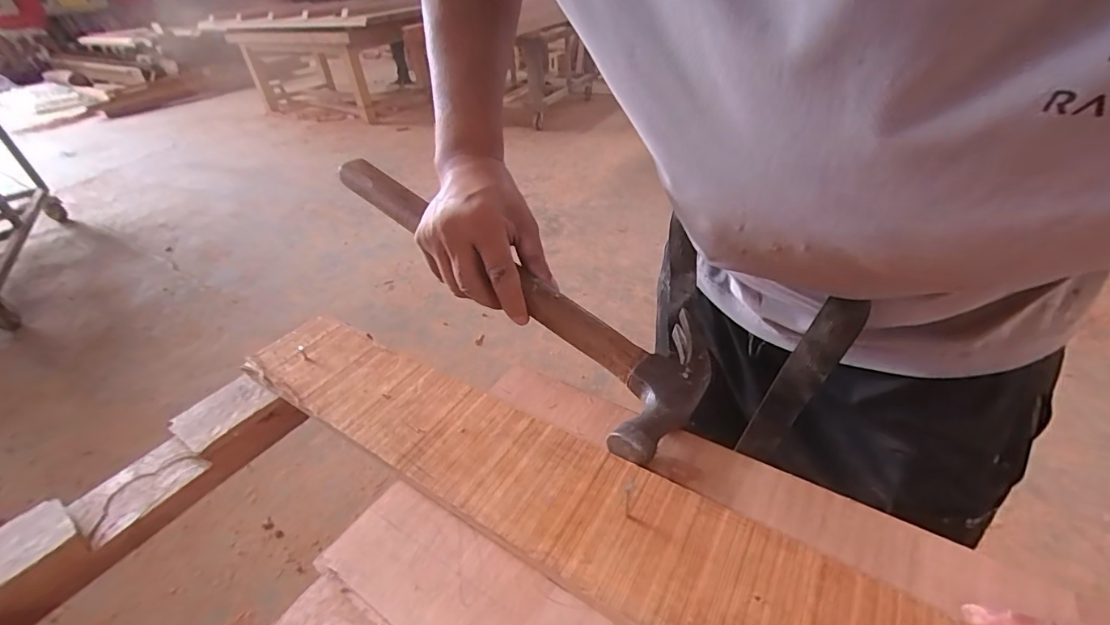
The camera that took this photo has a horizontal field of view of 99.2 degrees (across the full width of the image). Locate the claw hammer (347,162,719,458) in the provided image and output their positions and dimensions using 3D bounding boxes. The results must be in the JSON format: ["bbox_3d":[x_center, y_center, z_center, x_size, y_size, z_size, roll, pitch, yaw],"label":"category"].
[{"bbox_3d":[-0.055,-0.039,0.406,0.400,0.034,0.124,34,53,26],"label":"claw hammer"}]

